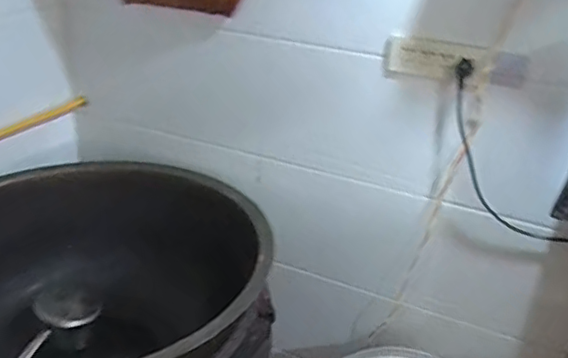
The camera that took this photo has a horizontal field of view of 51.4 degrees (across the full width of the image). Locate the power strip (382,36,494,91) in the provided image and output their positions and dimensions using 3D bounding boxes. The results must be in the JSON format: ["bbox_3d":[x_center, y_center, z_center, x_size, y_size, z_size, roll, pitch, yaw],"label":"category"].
[{"bbox_3d":[0.314,-0.243,1.218,0.225,0.085,0.048,13,26,27],"label":"power strip"}]

